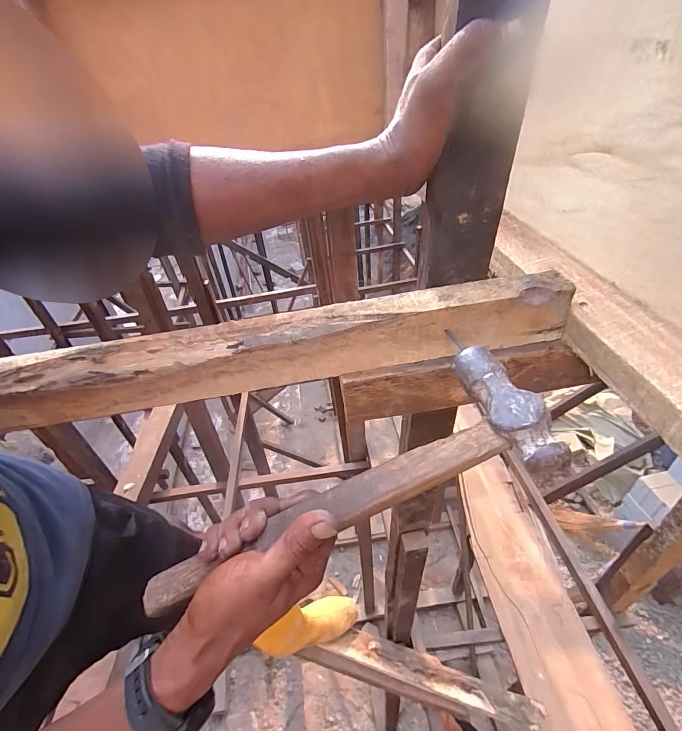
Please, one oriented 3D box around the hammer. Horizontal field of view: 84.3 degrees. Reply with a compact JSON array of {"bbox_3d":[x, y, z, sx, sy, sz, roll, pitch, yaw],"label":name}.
[{"bbox_3d":[-0.012,0.096,0.273,0.314,0.029,0.087,-29,40,9],"label":"hammer"}]

